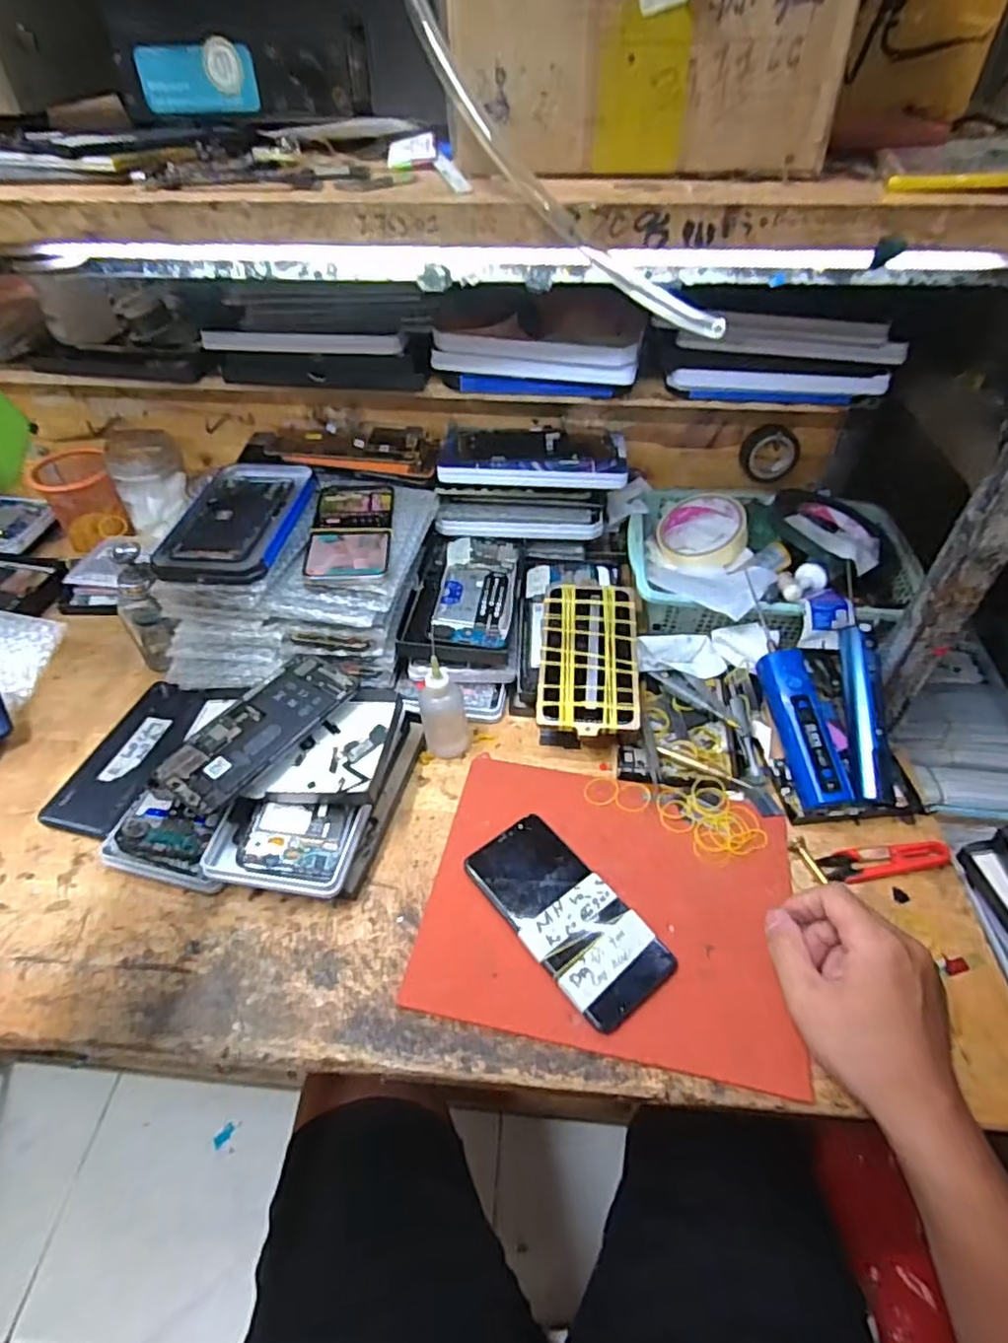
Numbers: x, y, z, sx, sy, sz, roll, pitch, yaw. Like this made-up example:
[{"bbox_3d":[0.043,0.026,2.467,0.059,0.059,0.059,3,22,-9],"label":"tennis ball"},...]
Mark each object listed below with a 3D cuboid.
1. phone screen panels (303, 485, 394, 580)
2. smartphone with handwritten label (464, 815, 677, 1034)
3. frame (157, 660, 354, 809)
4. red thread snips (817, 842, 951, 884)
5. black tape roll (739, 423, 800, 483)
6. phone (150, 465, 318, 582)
[{"bbox_3d":[-0.138,-0.132,0.593,0.070,0.007,0.143,-2,46,-2],"label":"phone screen panels"},{"bbox_3d":[0.043,0.170,0.460,0.072,0.014,0.150,-31,53,-26],"label":"smartphone with handwritten label"},{"bbox_3d":[-0.198,0.044,0.521,0.076,0.009,0.155,28,55,26],"label":"frame"},{"bbox_3d":[0.286,0.141,0.490,0.096,0.012,0.024,-6,48,-6],"label":"red thread snips"},{"bbox_3d":[0.278,-0.227,0.678,0.060,0.060,0.027,13,48,13],"label":"black tape roll"},{"bbox_3d":[-0.238,-0.143,0.593,0.101,0.015,0.195,4,46,4],"label":"phone"}]

